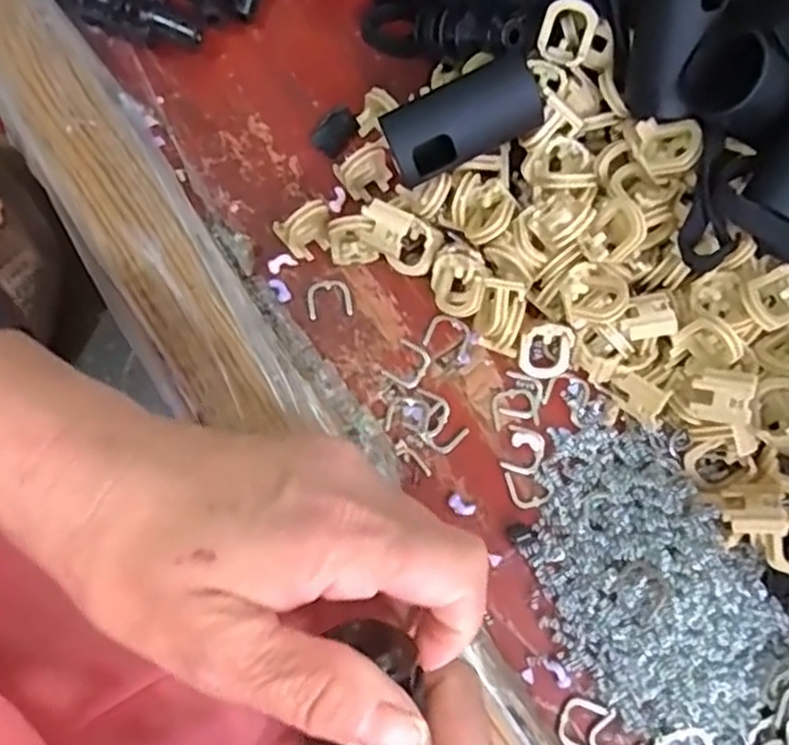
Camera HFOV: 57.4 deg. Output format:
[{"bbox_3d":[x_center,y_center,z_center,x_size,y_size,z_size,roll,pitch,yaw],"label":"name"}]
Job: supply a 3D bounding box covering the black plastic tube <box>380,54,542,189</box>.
[{"bbox_3d":[0.028,-0.100,0.294,0.063,0.028,0.027,-23,78,-4],"label":"black plastic tube"}]

